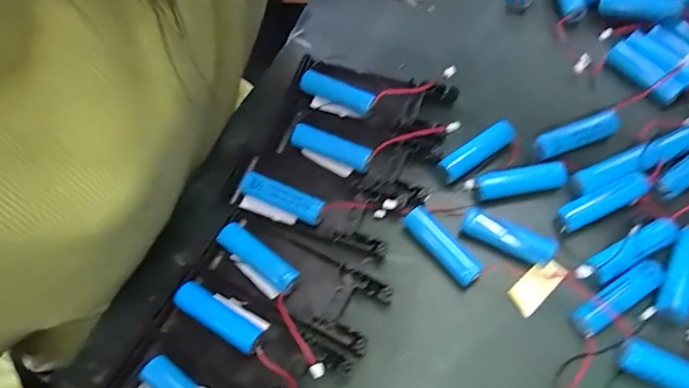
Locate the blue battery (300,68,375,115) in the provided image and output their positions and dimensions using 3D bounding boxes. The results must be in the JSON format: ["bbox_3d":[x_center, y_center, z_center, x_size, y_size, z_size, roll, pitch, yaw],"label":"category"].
[{"bbox_3d":[-0.005,-0.065,0.314,0.049,0.013,0.012,23,66,15],"label":"blue battery"}]

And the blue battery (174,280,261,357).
[{"bbox_3d":[-0.065,0.064,0.254,0.050,0.012,0.014,30,68,18],"label":"blue battery"}]

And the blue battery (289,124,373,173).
[{"bbox_3d":[-0.009,-0.028,0.298,0.050,0.013,0.011,21,66,15],"label":"blue battery"}]

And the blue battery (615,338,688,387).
[{"bbox_3d":[0.157,0.086,0.232,0.051,0.010,0.013,26,67,17],"label":"blue battery"}]

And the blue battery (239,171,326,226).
[{"bbox_3d":[-0.036,0.003,0.284,0.050,0.016,0.012,22,66,15],"label":"blue battery"}]

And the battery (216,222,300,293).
[{"bbox_3d":[-0.047,0.035,0.268,0.049,0.011,0.014,33,69,19],"label":"battery"}]

